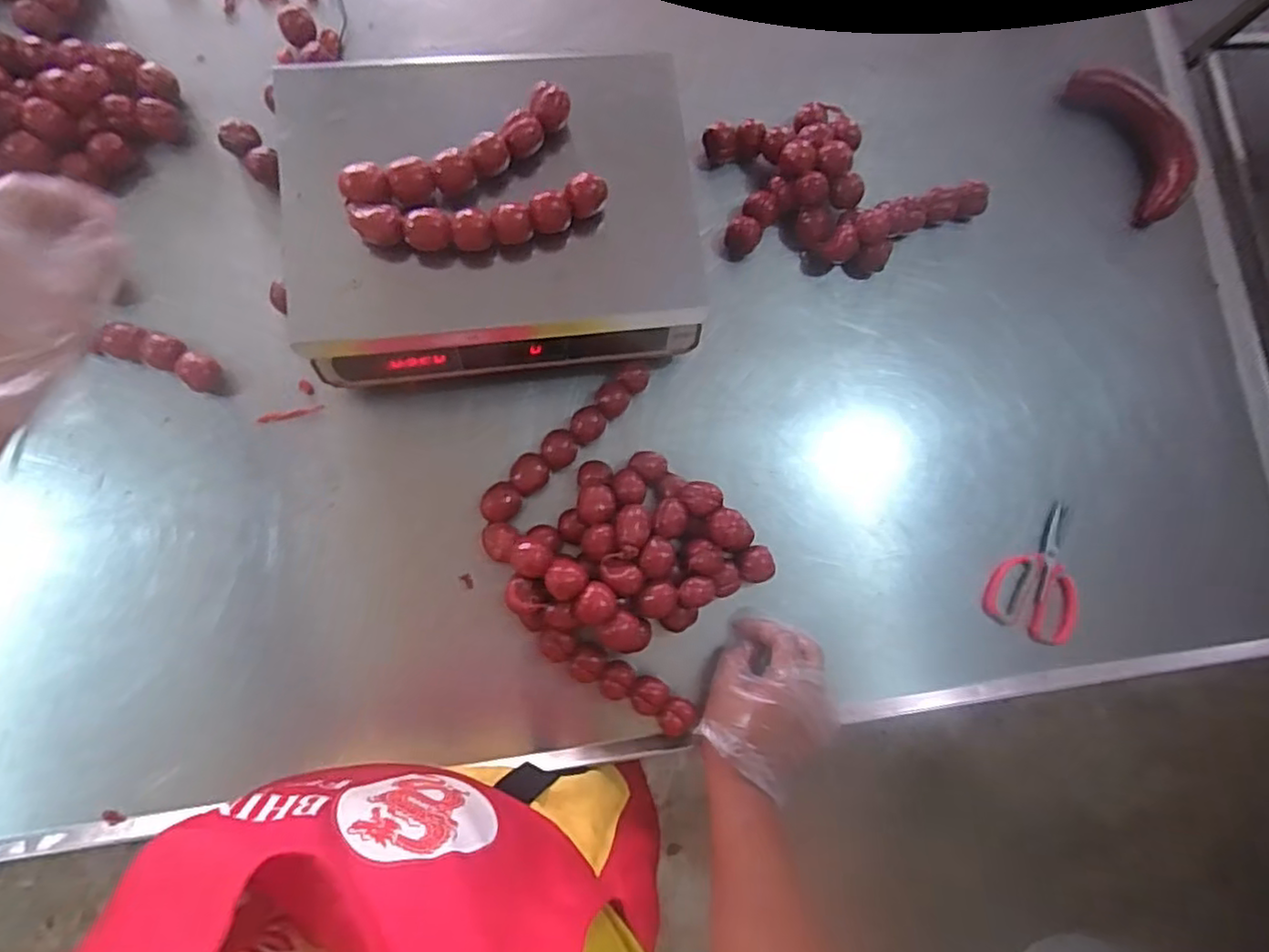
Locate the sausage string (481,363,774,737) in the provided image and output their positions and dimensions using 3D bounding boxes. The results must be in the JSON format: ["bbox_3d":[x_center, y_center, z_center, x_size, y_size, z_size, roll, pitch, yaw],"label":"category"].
[{"bbox_3d":[-0.005,0.077,0.607,0.223,0.065,0.302,-35,86,-9],"label":"sausage string"}]

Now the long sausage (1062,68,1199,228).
[{"bbox_3d":[0.579,-0.392,0.752,0.089,0.035,0.192,-27,85,-8],"label":"long sausage"}]

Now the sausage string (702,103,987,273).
[{"bbox_3d":[0.236,-0.314,0.696,0.275,0.054,0.188,-10,83,-6],"label":"sausage string"}]

